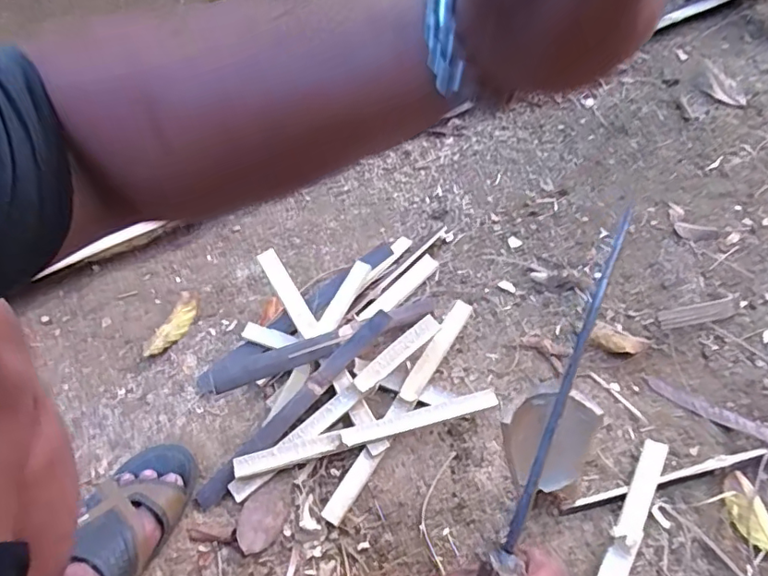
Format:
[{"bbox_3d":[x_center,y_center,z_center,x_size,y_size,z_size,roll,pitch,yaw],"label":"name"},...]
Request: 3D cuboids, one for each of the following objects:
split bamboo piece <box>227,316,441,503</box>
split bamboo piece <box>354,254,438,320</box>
[{"bbox_3d":[-0.056,0.144,0.658,0.322,0.009,0.025,-40,69,-12],"label":"split bamboo piece"},{"bbox_3d":[0.024,0.003,0.778,0.030,0.006,0.157,45,63,12],"label":"split bamboo piece"}]

